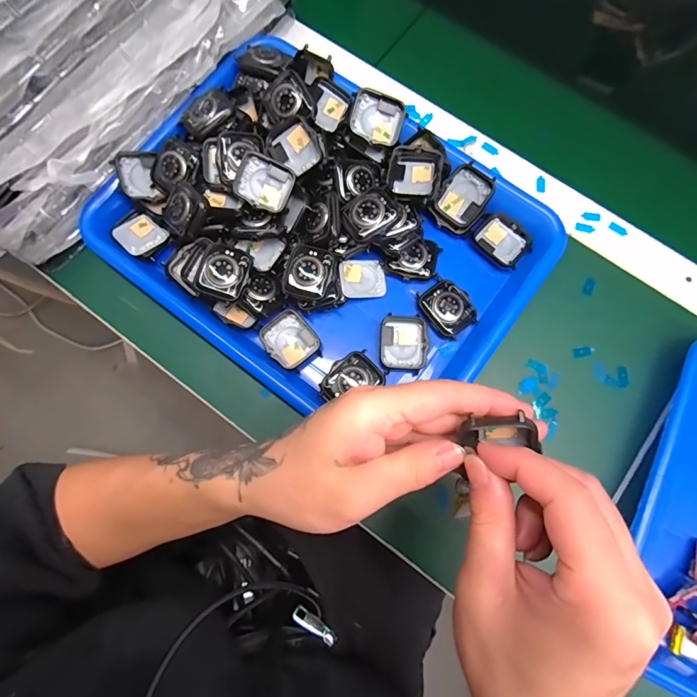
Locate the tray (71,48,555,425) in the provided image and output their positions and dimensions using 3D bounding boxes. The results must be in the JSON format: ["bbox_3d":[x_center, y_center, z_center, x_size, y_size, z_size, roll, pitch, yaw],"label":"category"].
[{"bbox_3d":[-0.021,-0.095,0.321,0.328,0.049,0.249,37,81,7],"label":"tray"}]

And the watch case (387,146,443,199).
[{"bbox_3d":[0.053,-0.141,0.313,0.040,0.012,0.044,13,79,3],"label":"watch case"}]

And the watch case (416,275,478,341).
[{"bbox_3d":[0.080,-0.033,0.319,0.038,0.007,0.045,-39,81,-7],"label":"watch case"}]

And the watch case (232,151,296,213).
[{"bbox_3d":[-0.067,-0.131,0.310,0.042,0.009,0.038,31,95,-15],"label":"watch case"}]

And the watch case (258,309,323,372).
[{"bbox_3d":[-0.047,-0.005,0.316,0.038,0.010,0.046,-40,81,-7],"label":"watch case"}]

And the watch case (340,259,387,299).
[{"bbox_3d":[0.012,-0.059,0.326,0.036,0.009,0.034,-6,79,0],"label":"watch case"}]

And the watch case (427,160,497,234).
[{"bbox_3d":[0.096,-0.125,0.328,0.040,0.008,0.050,37,111,2],"label":"watch case"}]

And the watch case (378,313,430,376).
[{"bbox_3d":[0.044,-0.004,0.317,0.039,0.010,0.045,2,79,1],"label":"watch case"}]

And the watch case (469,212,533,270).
[{"bbox_3d":[0.129,-0.092,0.330,0.047,0.008,0.035,44,82,8],"label":"watch case"}]

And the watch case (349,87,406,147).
[{"bbox_3d":[0.024,-0.191,0.325,0.042,0.010,0.037,16,103,-10],"label":"watch case"}]

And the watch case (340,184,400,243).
[{"bbox_3d":[0.016,-0.107,0.305,0.039,0.013,0.037,-38,81,-6],"label":"watch case"}]

